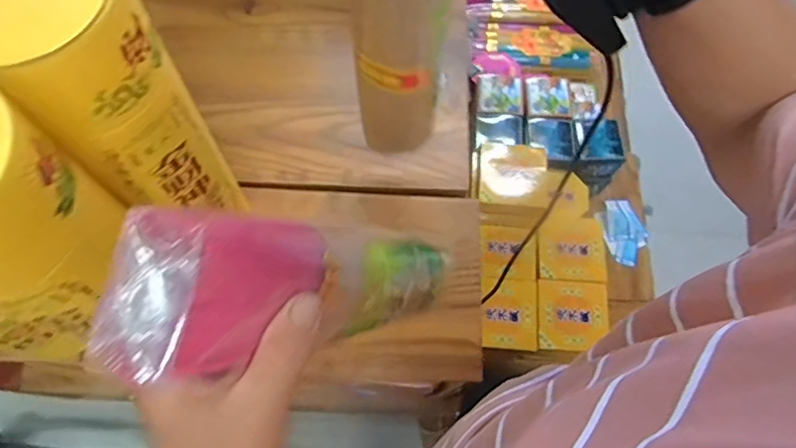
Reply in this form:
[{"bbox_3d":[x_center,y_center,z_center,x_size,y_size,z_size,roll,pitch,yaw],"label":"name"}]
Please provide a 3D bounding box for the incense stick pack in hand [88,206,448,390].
[{"bbox_3d":[-0.035,0.030,0.316,0.054,0.283,0.060,-36,72,21],"label":"incense stick pack in hand"}]

